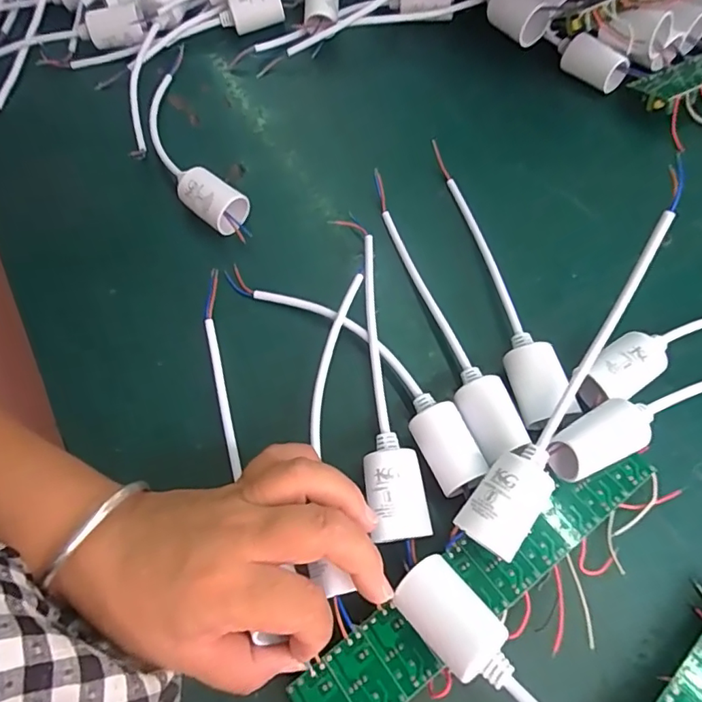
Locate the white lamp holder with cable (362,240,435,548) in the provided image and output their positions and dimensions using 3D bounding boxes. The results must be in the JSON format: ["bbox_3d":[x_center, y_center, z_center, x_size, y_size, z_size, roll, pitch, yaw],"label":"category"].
[{"bbox_3d":[0.013,0.014,0.294,0.028,0.025,0.179,-9,64,-1],"label":"white lamp holder with cable"}]

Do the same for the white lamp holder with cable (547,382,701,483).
[{"bbox_3d":[0.198,0.028,0.269,0.202,0.043,0.030,-14,65,-4],"label":"white lamp holder with cable"}]

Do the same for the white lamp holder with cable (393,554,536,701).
[{"bbox_3d":[0.112,0.156,0.196,0.217,0.075,0.033,32,70,17],"label":"white lamp holder with cable"}]

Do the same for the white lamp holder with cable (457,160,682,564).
[{"bbox_3d":[0.114,0.007,0.250,0.029,0.029,0.199,31,83,16],"label":"white lamp holder with cable"}]

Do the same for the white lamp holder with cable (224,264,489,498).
[{"bbox_3d":[-0.001,0.000,0.301,0.038,0.028,0.198,-40,69,-15],"label":"white lamp holder with cable"}]

